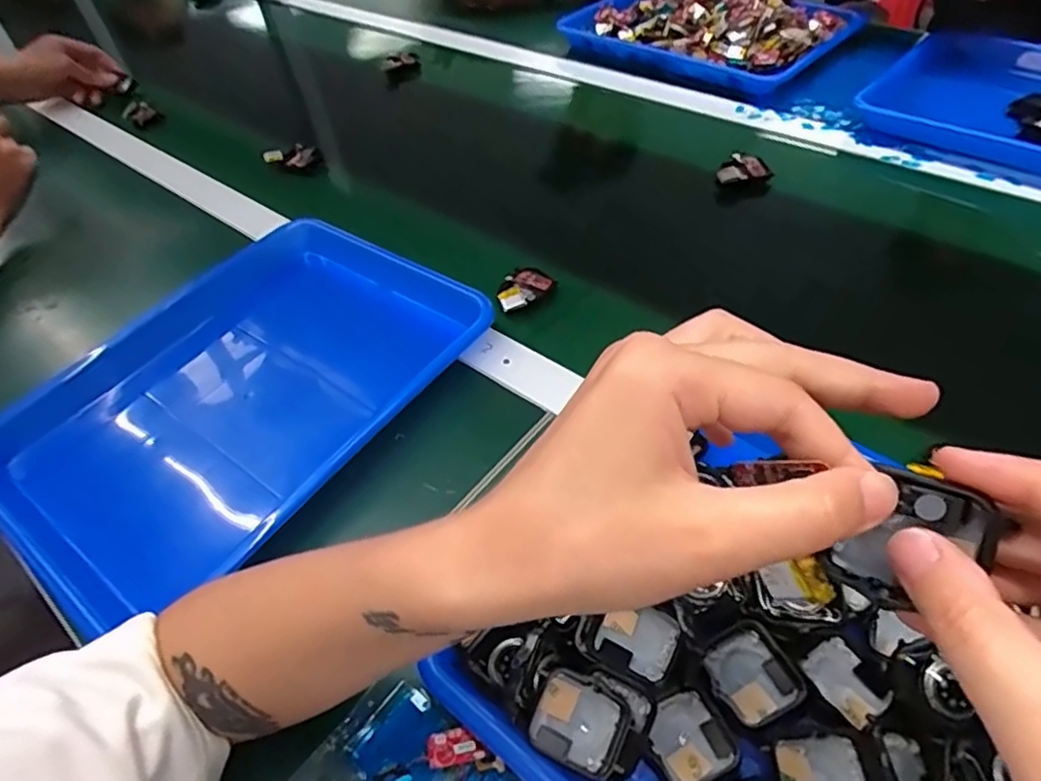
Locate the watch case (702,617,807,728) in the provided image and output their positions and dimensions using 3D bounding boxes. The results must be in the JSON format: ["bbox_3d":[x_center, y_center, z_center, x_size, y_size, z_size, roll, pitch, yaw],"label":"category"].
[{"bbox_3d":[0.106,0.132,0.301,0.035,0.011,0.040,-24,51,-14],"label":"watch case"}]

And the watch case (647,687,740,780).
[{"bbox_3d":[0.076,0.159,0.293,0.034,0.010,0.037,-24,51,-15],"label":"watch case"}]

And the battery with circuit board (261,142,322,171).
[{"bbox_3d":[-0.272,-0.278,0.774,0.063,0.032,0.023,-21,50,-12],"label":"battery with circuit board"}]

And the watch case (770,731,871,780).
[{"bbox_3d":[0.127,0.164,0.272,0.038,0.010,0.034,-5,49,2],"label":"watch case"}]

